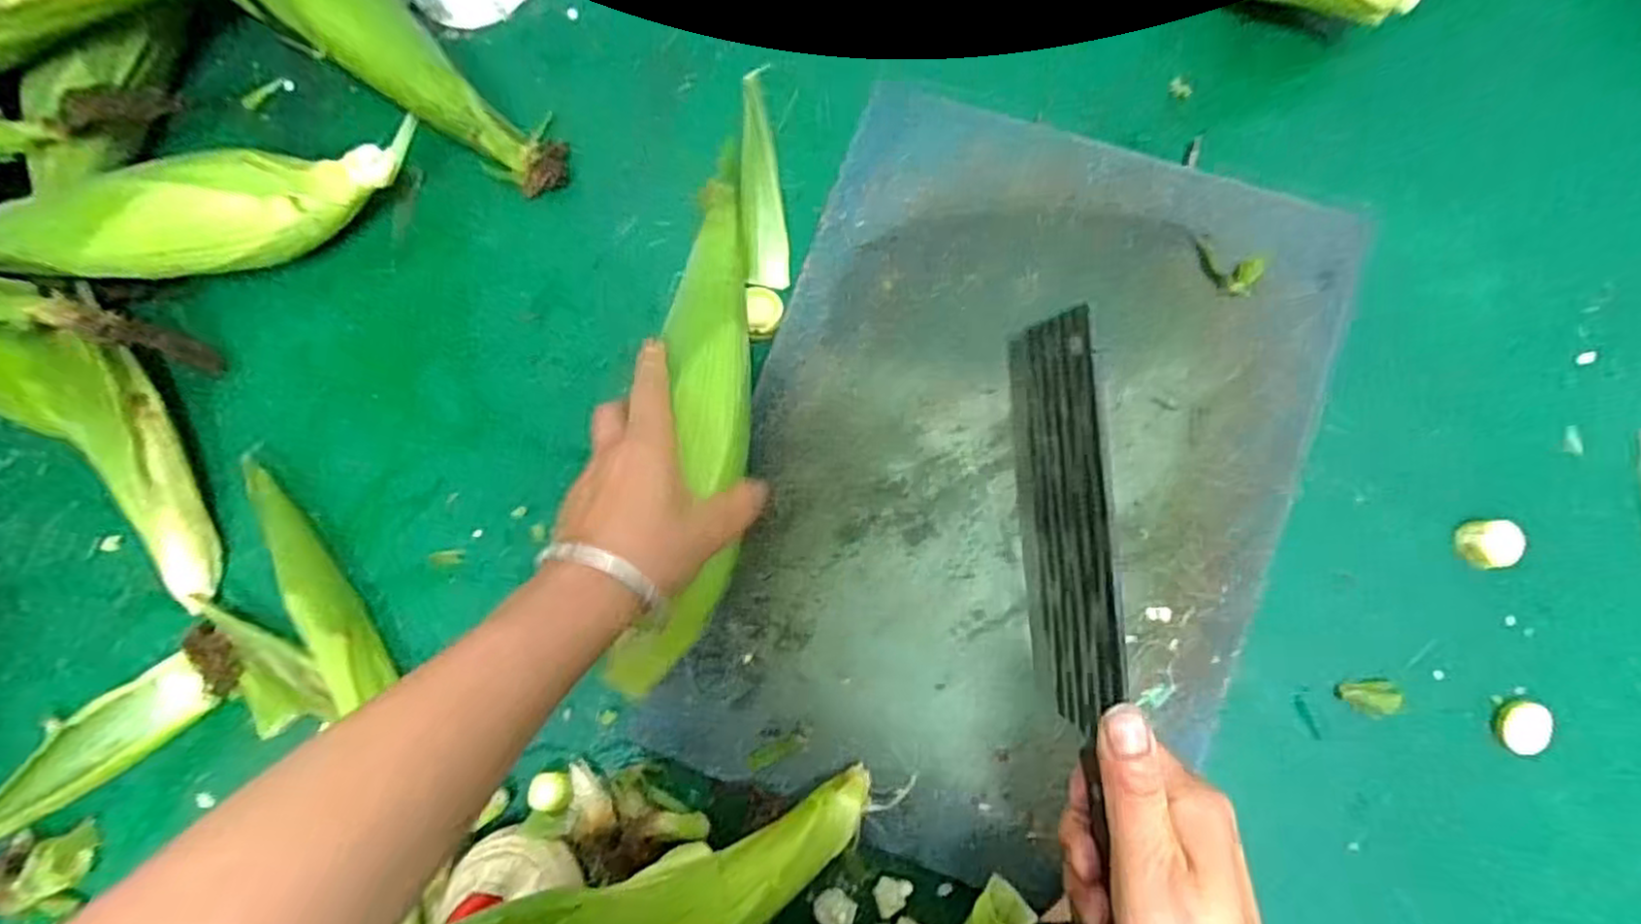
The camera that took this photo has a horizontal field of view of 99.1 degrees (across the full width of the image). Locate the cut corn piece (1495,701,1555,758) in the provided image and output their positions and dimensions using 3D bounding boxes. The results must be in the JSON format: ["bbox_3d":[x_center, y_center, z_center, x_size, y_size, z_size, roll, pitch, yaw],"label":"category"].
[{"bbox_3d":[0.383,0.145,0.382,0.027,0.012,0.024,-32,83,1],"label":"cut corn piece"}]

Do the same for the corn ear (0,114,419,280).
[{"bbox_3d":[-0.409,-0.162,0.453,0.274,0.068,0.088,-13,83,3],"label":"corn ear"}]

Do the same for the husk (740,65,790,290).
[{"bbox_3d":[-0.039,-0.181,0.451,0.026,0.011,0.143,-6,84,4],"label":"husk"}]

